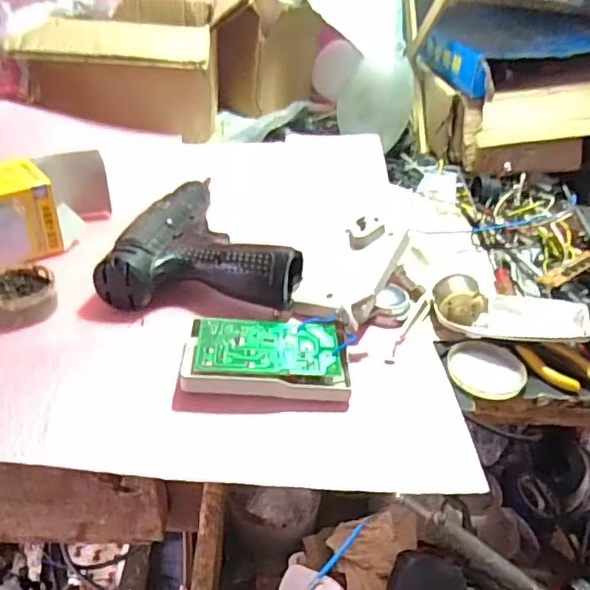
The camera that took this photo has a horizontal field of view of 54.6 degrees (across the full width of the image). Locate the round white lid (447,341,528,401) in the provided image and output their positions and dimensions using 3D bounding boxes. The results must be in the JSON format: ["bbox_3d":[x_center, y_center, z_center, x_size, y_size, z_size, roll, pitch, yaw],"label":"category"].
[{"bbox_3d":[0.144,0.055,0.427,0.055,0.008,0.055,4,36,-3],"label":"round white lid"}]

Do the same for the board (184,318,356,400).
[{"bbox_3d":[-0.020,0.043,0.403,0.114,0.021,0.059,2,36,-7],"label":"board"}]

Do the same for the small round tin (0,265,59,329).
[{"bbox_3d":[-0.208,0.000,0.430,0.052,0.021,0.059,-10,39,-22],"label":"small round tin"}]

